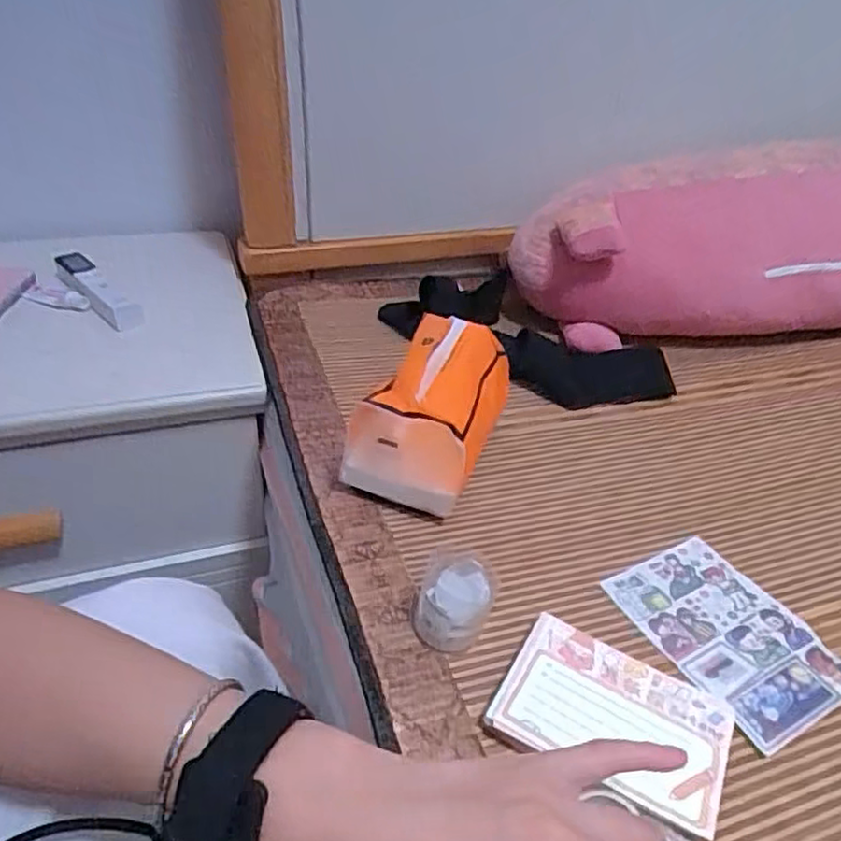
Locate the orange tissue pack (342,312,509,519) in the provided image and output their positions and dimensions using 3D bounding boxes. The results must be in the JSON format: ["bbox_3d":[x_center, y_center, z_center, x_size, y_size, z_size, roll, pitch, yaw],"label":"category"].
[{"bbox_3d":[0.010,-0.011,0.510,0.098,0.098,0.136,13,37,12],"label":"orange tissue pack"}]

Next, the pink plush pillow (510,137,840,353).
[{"bbox_3d":[0.538,-0.209,0.785,0.868,0.183,0.187,-2,38,-8],"label":"pink plush pillow"}]

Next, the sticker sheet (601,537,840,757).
[{"bbox_3d":[0.202,0.138,0.437,0.100,0.008,0.136,-16,40,-26],"label":"sticker sheet"}]

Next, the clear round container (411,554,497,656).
[{"bbox_3d":[0.020,0.110,0.396,0.044,0.041,0.040,13,37,12],"label":"clear round container"}]

